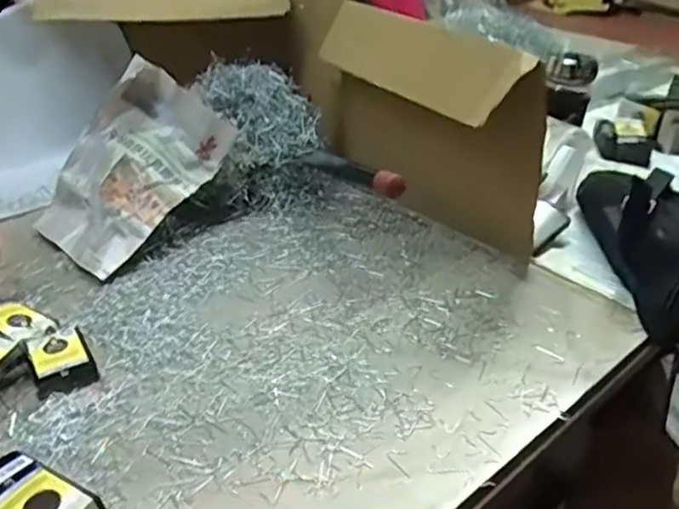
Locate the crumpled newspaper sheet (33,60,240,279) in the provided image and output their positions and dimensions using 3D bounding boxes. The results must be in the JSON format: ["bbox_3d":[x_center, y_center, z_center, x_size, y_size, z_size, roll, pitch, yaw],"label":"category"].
[{"bbox_3d":[-0.270,-0.106,0.798,0.179,0.061,0.258,31,79,16],"label":"crumpled newspaper sheet"}]

